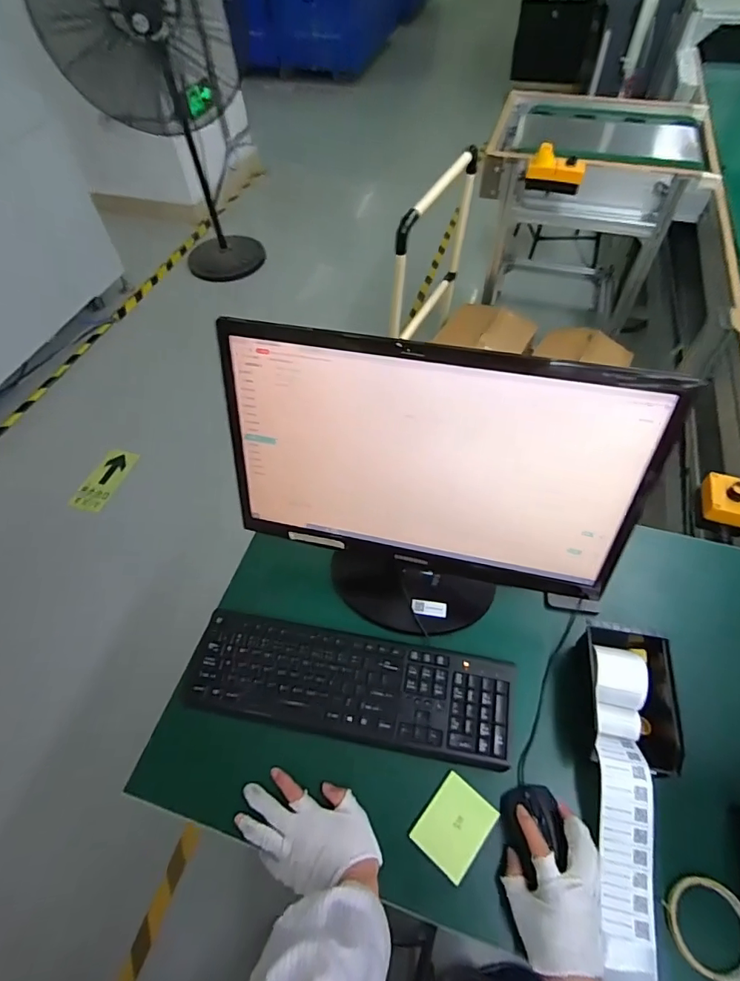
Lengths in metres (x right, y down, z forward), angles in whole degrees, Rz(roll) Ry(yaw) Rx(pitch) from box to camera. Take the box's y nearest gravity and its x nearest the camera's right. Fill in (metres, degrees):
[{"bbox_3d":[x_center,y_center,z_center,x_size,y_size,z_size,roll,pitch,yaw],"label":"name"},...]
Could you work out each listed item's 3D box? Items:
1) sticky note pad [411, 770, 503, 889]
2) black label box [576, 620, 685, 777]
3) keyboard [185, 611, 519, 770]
[{"bbox_3d":[0.104,0.412,0.596,0.073,0.006,0.091,34,63,23],"label":"sticky note pad"},{"bbox_3d":[0.341,0.270,0.651,0.111,0.063,0.190,9,56,8],"label":"black label box"},{"bbox_3d":[-0.028,0.271,0.685,0.447,0.023,0.137,8,56,8],"label":"keyboard"}]

